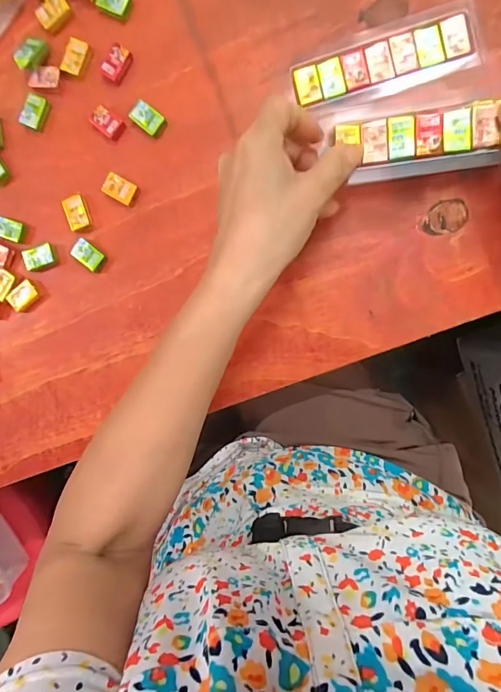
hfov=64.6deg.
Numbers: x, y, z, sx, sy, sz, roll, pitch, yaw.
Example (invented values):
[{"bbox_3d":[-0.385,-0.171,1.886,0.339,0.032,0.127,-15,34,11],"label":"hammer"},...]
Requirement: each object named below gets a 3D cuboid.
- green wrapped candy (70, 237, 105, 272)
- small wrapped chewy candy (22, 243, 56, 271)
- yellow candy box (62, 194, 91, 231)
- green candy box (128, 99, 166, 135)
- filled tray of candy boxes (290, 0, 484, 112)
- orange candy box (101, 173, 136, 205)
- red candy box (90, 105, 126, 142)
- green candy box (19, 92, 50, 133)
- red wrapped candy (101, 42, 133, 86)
[{"bbox_3d":[-0.132,-0.073,0.320,0.024,0.005,0.017,38,99,2],"label":"green wrapped candy"},{"bbox_3d":[-0.174,-0.072,0.324,0.026,0.006,0.017,-21,92,9],"label":"small wrapped chewy candy"},{"bbox_3d":[-0.140,-0.108,0.320,0.016,0.005,0.027,-15,93,8],"label":"yellow candy box"},{"bbox_3d":[-0.080,-0.177,0.308,0.024,0.009,0.017,37,99,3],"label":"green candy box"},{"bbox_3d":[0.095,-0.203,0.283,0.126,0.010,0.048,-15,93,8],"label":"filled tray of candy boxes"},{"bbox_3d":[-0.103,-0.124,0.314,0.024,0.009,0.017,30,98,4],"label":"orange candy box"},{"bbox_3d":[-0.112,-0.175,0.311,0.025,0.008,0.017,38,99,2],"label":"red candy box"},{"bbox_3d":[-0.174,-0.189,0.320,0.017,0.006,0.025,28,98,4],"label":"green candy box"},{"bbox_3d":[-0.104,-0.219,0.308,0.018,0.007,0.026,36,99,3],"label":"red wrapped candy"}]

